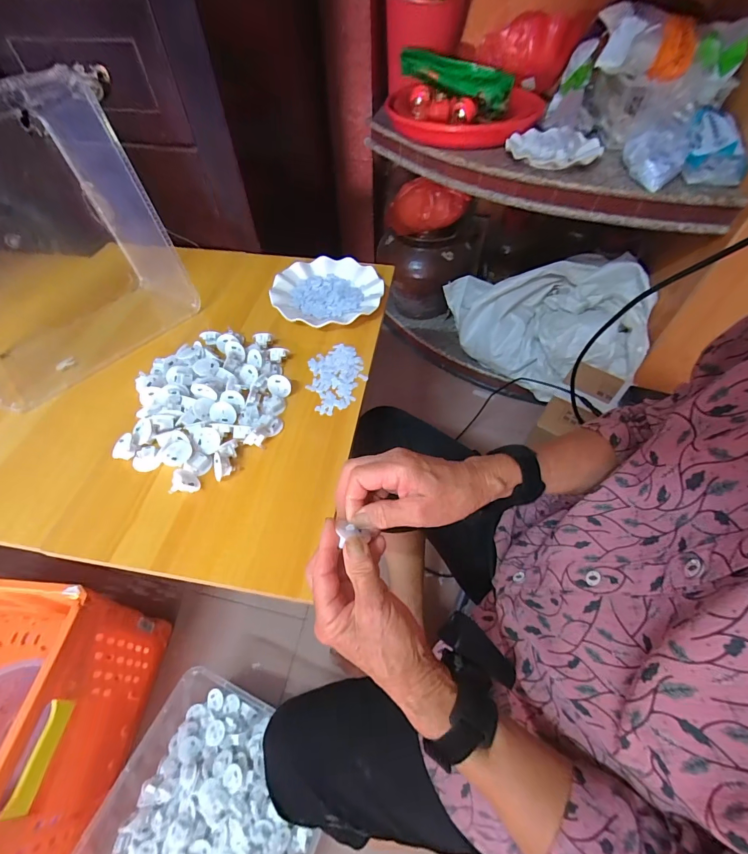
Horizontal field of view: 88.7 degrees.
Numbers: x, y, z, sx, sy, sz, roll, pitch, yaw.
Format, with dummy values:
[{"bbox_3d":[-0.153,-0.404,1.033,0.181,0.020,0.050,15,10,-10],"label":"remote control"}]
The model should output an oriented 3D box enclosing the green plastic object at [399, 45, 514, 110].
[{"bbox_3d":[0.174,-0.770,0.847,0.276,0.069,0.070,38,62,25],"label":"green plastic object"}]

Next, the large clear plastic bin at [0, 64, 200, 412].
[{"bbox_3d":[-0.509,-0.290,0.563,0.372,0.277,0.335,38,62,25],"label":"large clear plastic bin"}]

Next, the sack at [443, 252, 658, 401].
[{"bbox_3d":[0.434,-0.285,1.028,0.458,0.243,0.312,6,53,5],"label":"sack"}]

